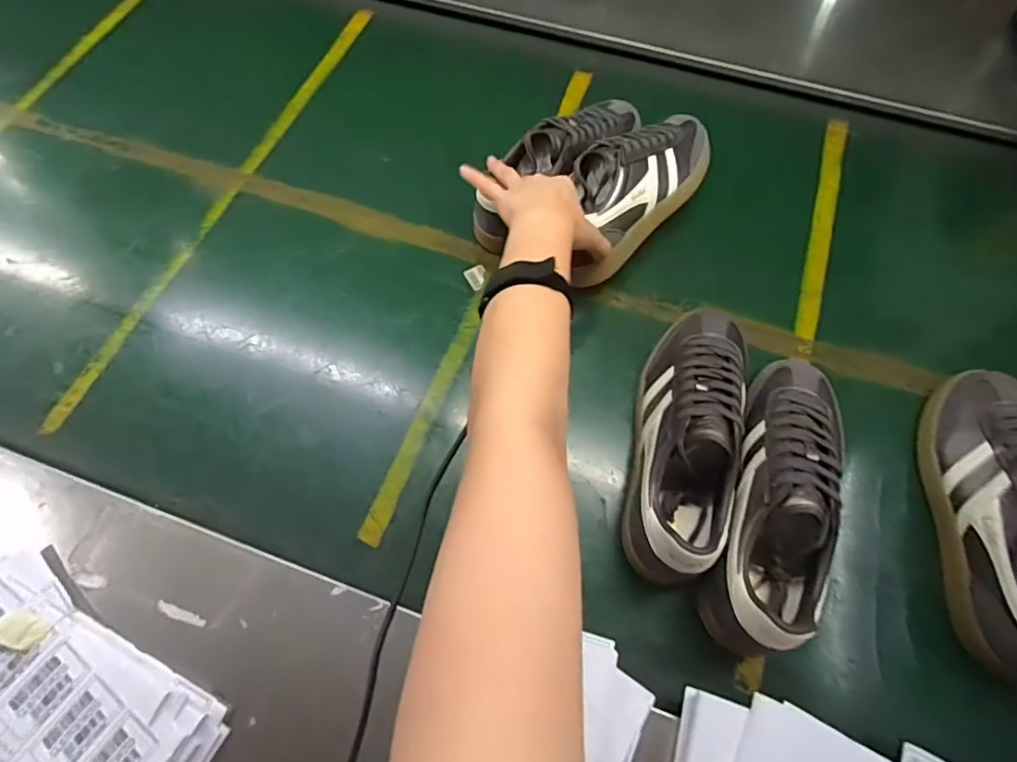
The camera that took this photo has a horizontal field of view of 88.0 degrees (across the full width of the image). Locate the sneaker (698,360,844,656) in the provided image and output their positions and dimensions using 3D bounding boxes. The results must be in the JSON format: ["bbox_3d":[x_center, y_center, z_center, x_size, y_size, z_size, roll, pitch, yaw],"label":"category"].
[{"bbox_3d":[0.242,0.094,0.454,0.086,0.091,0.270,22,69,9],"label":"sneaker"}]

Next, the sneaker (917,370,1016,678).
[{"bbox_3d":[0.436,0.109,0.448,0.107,0.090,0.259,2,67,1],"label":"sneaker"}]

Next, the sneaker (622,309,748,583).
[{"bbox_3d":[0.168,0.041,0.483,0.087,0.101,0.261,11,68,5],"label":"sneaker"}]

